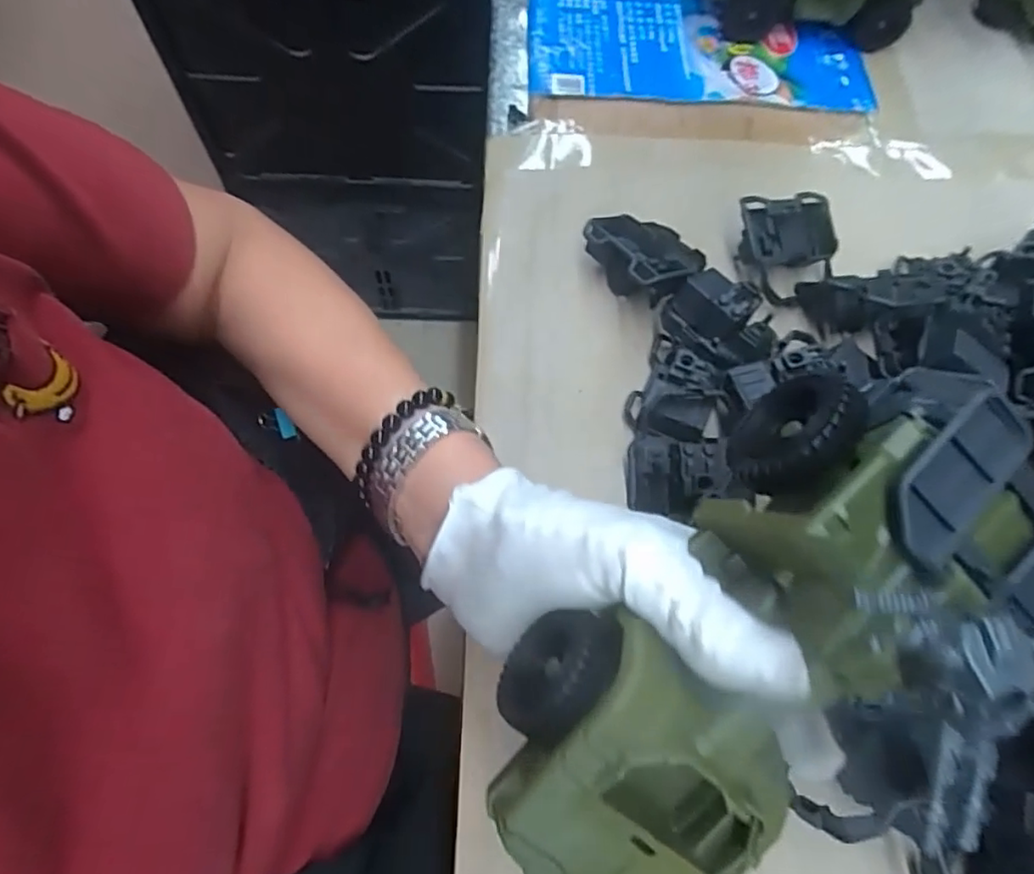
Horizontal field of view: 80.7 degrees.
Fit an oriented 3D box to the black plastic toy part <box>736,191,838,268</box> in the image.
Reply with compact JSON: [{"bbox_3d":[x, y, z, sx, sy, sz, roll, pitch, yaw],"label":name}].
[{"bbox_3d":[0.184,-0.142,0.421,0.066,0.028,0.050,-10,93,-12],"label":"black plastic toy part"}]

